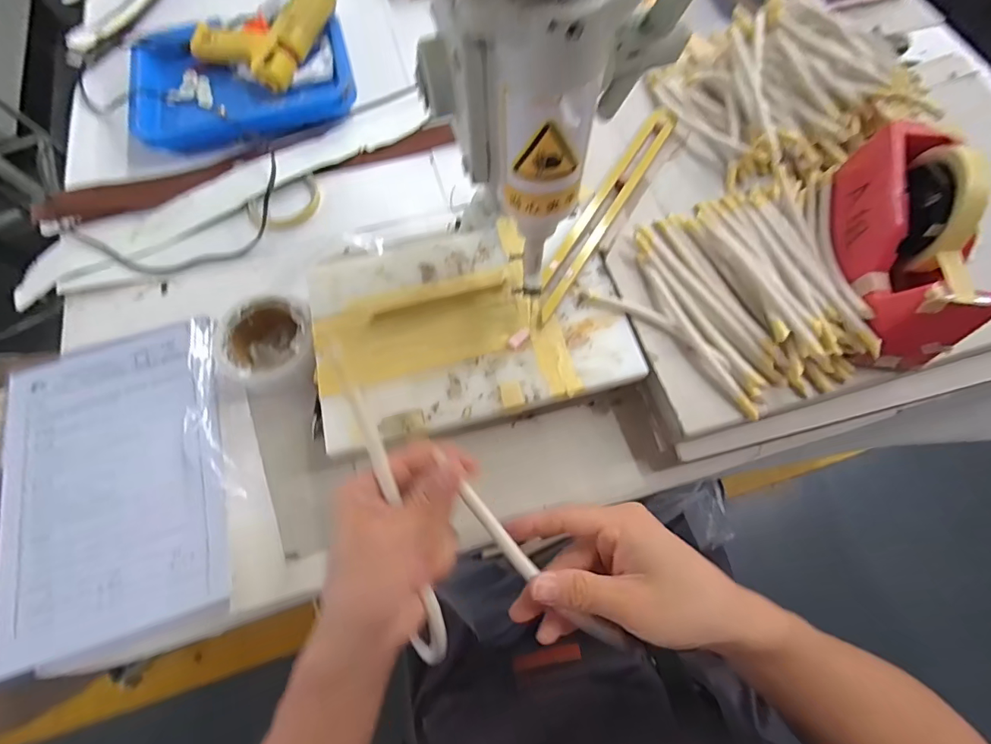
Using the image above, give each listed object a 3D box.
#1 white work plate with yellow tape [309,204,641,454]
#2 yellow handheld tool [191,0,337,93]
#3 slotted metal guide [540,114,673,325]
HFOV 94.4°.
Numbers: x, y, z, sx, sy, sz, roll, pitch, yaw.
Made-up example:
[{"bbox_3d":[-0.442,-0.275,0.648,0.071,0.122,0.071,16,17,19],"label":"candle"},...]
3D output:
[{"bbox_3d":[-0.028,-0.056,0.450,0.296,0.016,0.209,-14,69,-5],"label":"white work plate with yellow tape"},{"bbox_3d":[-0.322,-0.485,0.641,0.160,0.053,0.175,20,70,8],"label":"yellow handheld tool"},{"bbox_3d":[0.118,-0.180,0.496,0.032,0.012,0.309,30,72,12],"label":"slotted metal guide"}]

